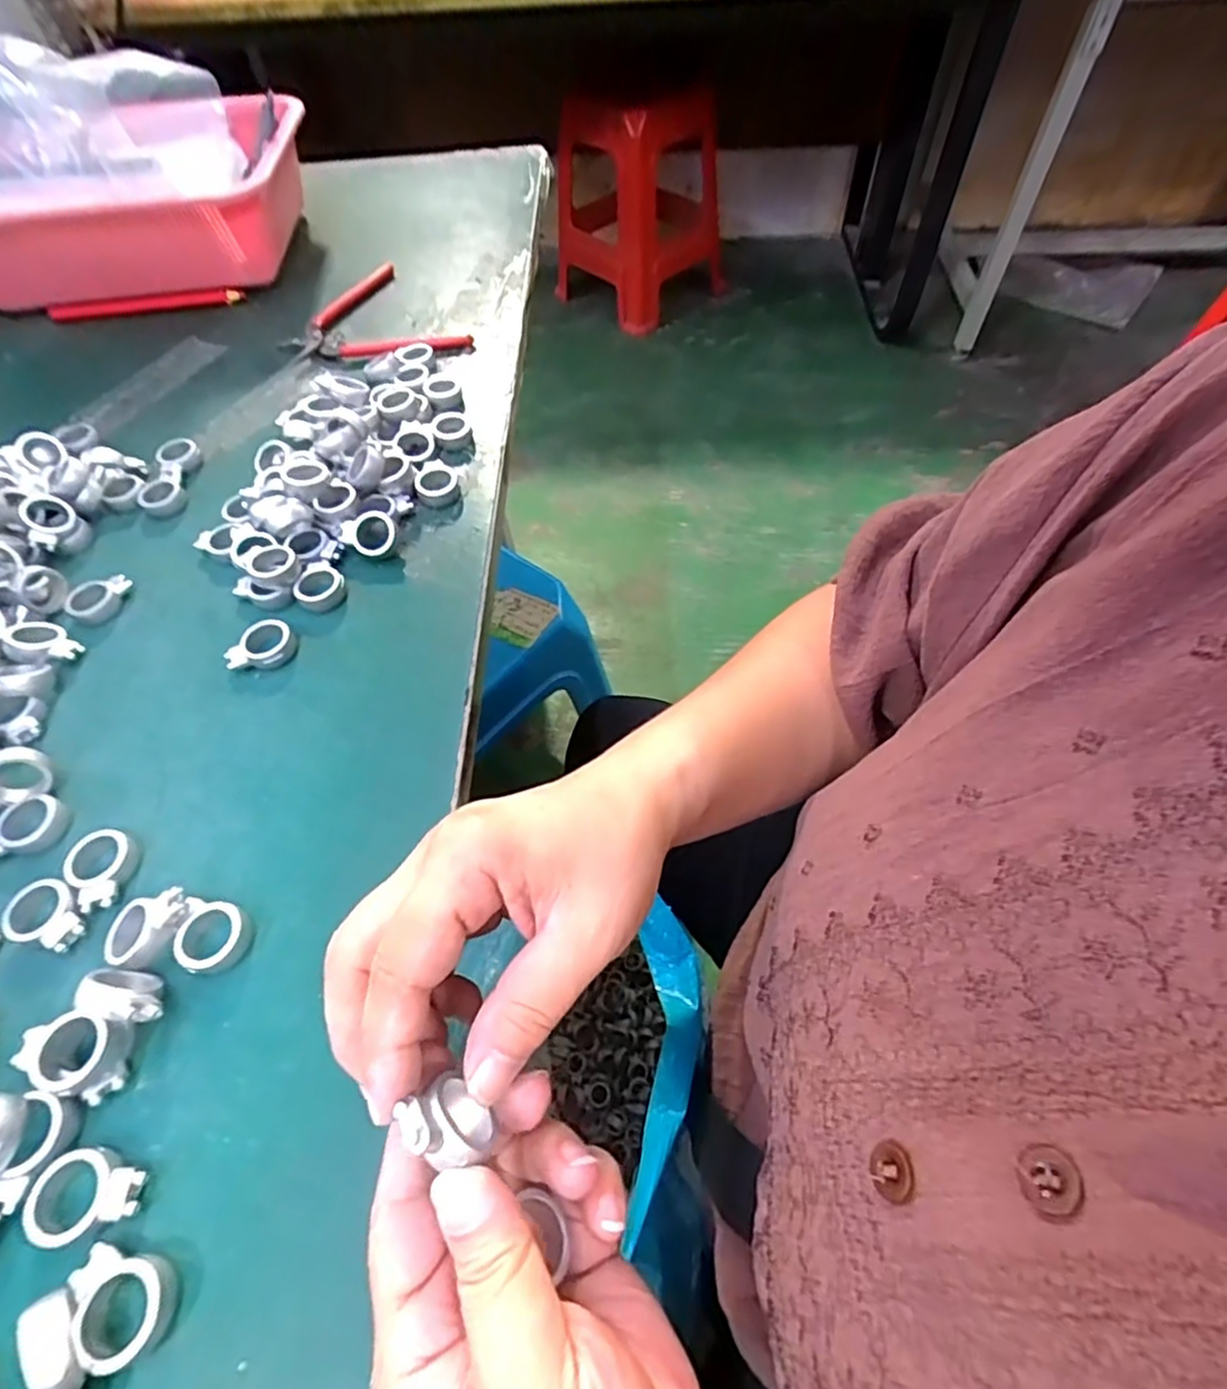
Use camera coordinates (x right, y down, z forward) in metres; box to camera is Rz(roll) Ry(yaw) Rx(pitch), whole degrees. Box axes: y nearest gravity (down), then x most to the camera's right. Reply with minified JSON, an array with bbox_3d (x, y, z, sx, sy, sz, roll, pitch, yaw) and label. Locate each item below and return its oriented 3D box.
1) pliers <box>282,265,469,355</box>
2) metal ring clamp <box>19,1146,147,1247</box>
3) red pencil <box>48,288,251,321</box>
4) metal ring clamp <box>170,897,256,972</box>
[{"bbox_3d":[-0.179,-0.303,0.520,0.143,0.015,0.114,-2,55,2],"label":"pliers"},{"bbox_3d":[-0.174,0.164,0.218,0.035,0.009,0.025,-8,55,-2],"label":"metal ring clamp"},{"bbox_3d":[-0.392,-0.328,0.553,0.161,0.013,0.013,-5,56,-1],"label":"red pencil"},{"bbox_3d":[-0.159,0.096,0.261,0.027,0.010,0.028,0,56,3],"label":"metal ring clamp"}]

